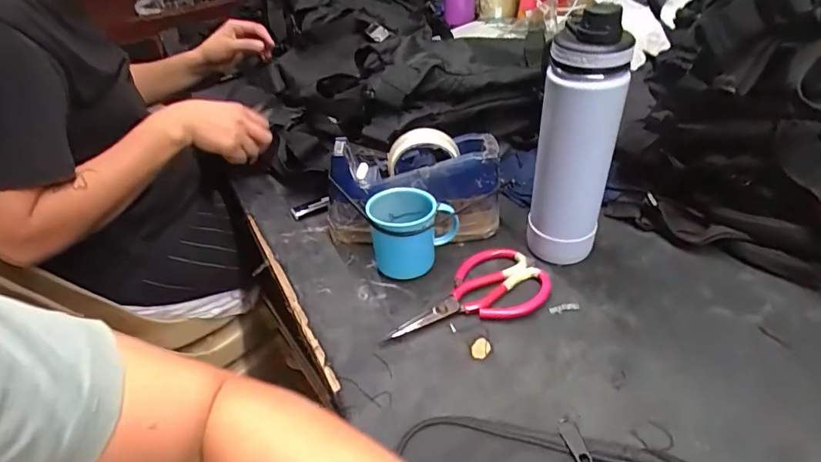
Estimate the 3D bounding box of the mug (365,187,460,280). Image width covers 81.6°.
[{"bbox_3d":[0.003,0.002,0.541,0.099,0.082,0.068,-6,40,-1],"label":"mug"}]

